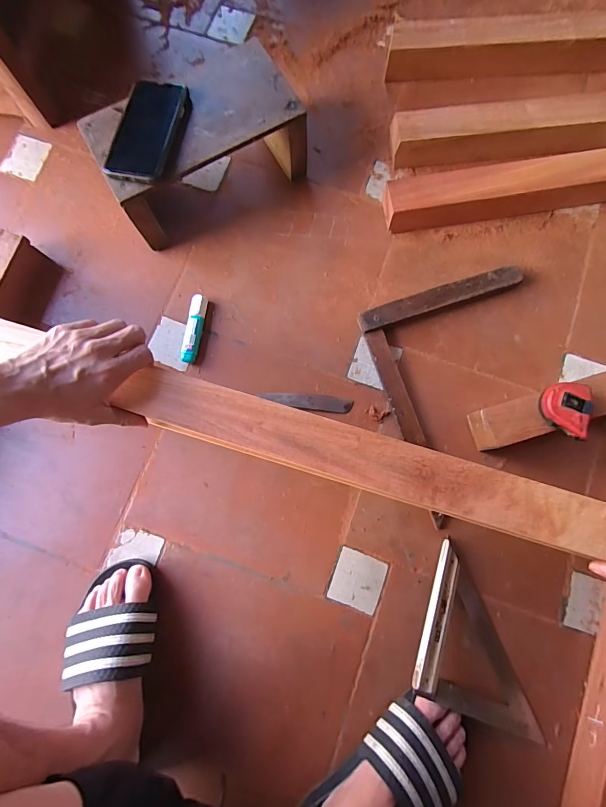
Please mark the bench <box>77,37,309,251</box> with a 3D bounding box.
[{"bbox_3d":[-0.153,-0.389,0.580,0.285,0.128,0.153,-28,80,-4],"label":"bench"}]

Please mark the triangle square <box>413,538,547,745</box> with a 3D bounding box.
[{"bbox_3d":[0.198,0.325,0.483,0.133,0.023,0.246,-20,82,-25],"label":"triangle square"}]

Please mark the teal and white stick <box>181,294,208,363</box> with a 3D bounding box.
[{"bbox_3d":[-0.167,-0.115,0.585,0.026,0.018,0.105,7,80,3],"label":"teal and white stick"}]

